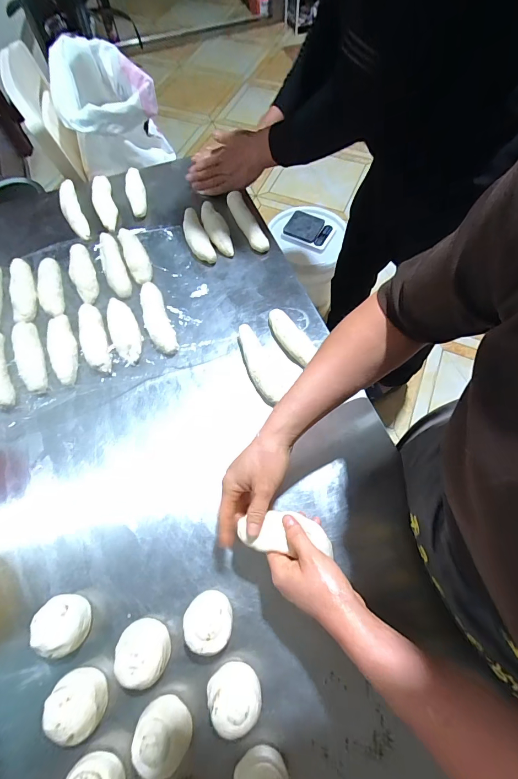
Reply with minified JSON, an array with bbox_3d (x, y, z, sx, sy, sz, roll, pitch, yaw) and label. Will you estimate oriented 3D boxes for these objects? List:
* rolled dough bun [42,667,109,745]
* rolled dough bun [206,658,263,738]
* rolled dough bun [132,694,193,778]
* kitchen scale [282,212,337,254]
[{"bbox_3d":[-0.207,0.360,0.390,0.063,0.057,0.052,34,71,17],"label":"rolled dough bun"},{"bbox_3d":[-0.027,0.345,0.386,0.053,0.053,0.053,0,65,1],"label":"rolled dough bun"},{"bbox_3d":[-0.105,0.379,0.371,0.061,0.051,0.054,30,70,15],"label":"rolled dough bun"},{"bbox_3d":[0.182,-0.577,1.231,0.166,0.027,0.141,25,68,12],"label":"kitchen scale"}]

